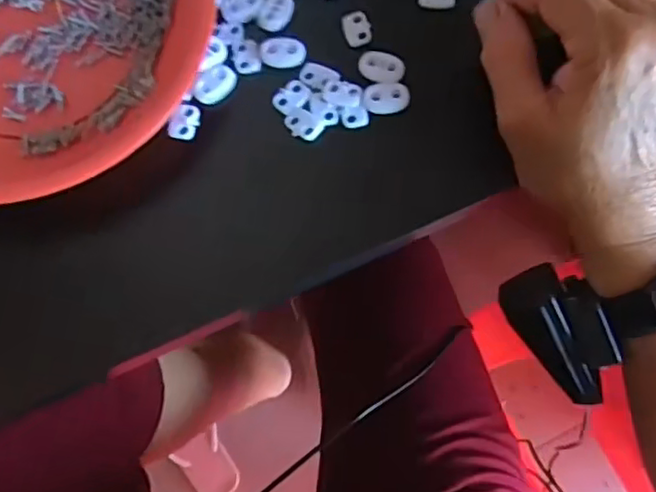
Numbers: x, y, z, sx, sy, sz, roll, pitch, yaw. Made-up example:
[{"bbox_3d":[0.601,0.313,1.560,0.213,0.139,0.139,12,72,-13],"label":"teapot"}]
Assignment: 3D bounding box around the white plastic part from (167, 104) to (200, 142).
[{"bbox_3d":[-0.071,-0.062,0.319,0.012,0.008,0.019,19,70,7],"label":"white plastic part"}]

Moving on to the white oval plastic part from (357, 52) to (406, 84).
[{"bbox_3d":[0.027,-0.089,0.319,0.022,0.004,0.016,14,70,5],"label":"white oval plastic part"}]

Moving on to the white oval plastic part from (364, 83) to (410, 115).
[{"bbox_3d":[0.029,-0.073,0.316,0.022,0.005,0.016,1,69,1],"label":"white oval plastic part"}]

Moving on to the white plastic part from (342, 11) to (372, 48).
[{"bbox_3d":[0.015,-0.112,0.330,0.013,0.005,0.019,-11,69,-4],"label":"white plastic part"}]

